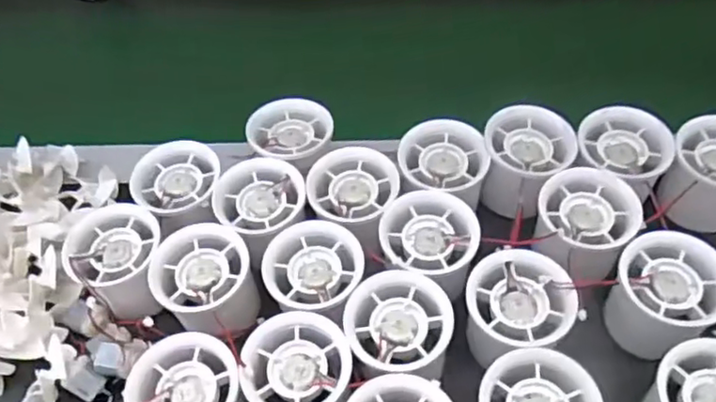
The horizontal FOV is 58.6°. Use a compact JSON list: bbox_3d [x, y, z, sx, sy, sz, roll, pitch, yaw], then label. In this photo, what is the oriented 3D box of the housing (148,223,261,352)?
[{"bbox_3d":[-0.086,0.049,0.373,0.067,0.034,0.058,19,56,18],"label":"housing"}]

